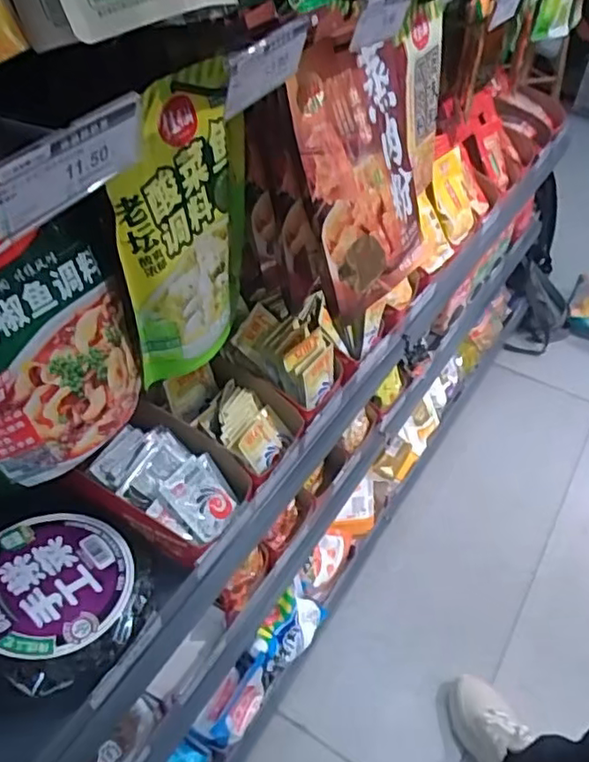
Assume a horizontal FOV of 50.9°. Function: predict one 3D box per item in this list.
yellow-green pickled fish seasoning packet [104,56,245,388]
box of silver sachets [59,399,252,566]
[{"bbox_3d":[-0.092,-0.142,0.583,0.032,0.268,0.180,22,48,18],"label":"yellow-green pickled fish seasoning packet"},{"bbox_3d":[-0.154,0.118,0.740,0.174,0.069,0.133,21,48,18],"label":"box of silver sachets"}]

